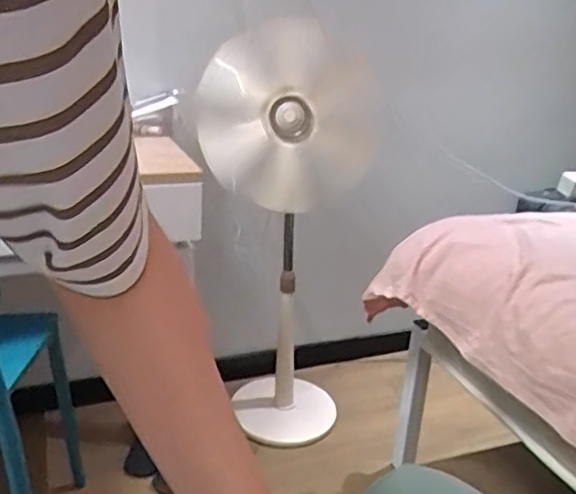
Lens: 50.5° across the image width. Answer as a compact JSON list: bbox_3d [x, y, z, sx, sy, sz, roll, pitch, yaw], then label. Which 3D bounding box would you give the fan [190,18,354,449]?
[{"bbox_3d":[-0.055,0.013,1.532,0.354,0.994,0.290,1,22,-8],"label":"fan"}]

